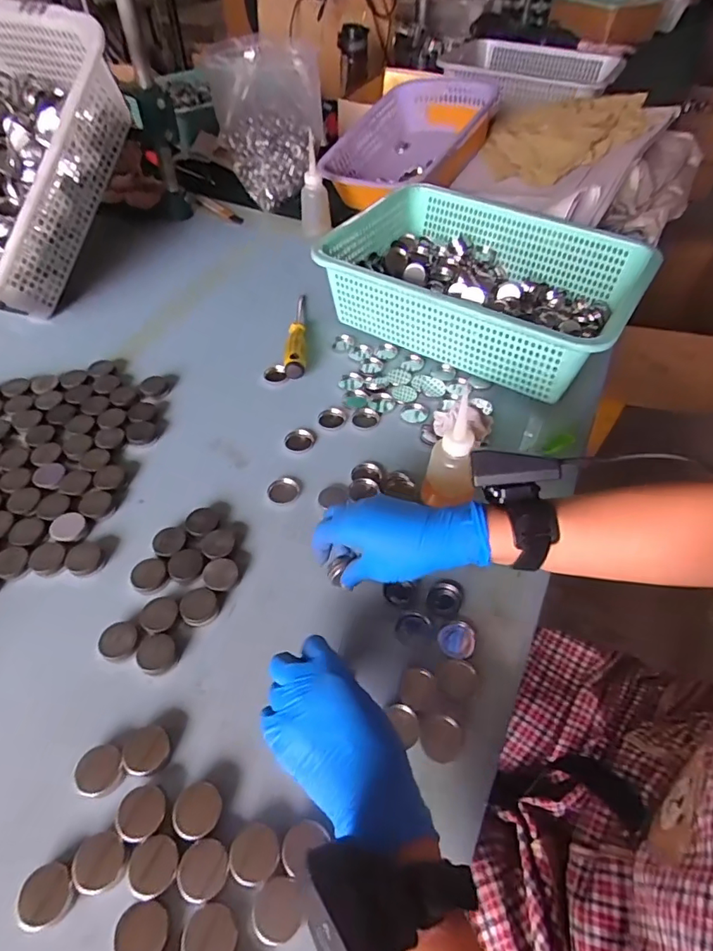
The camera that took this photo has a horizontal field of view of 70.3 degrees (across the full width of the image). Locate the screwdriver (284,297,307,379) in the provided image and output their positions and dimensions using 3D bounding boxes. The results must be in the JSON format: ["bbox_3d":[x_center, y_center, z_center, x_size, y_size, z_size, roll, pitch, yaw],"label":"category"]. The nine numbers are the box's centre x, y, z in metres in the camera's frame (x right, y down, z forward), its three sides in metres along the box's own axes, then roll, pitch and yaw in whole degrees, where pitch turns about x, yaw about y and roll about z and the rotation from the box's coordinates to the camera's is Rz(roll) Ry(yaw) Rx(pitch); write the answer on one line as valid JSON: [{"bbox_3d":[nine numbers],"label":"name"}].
[{"bbox_3d":[-0.085,-0.198,0.712,0.028,0.025,0.163,-2,51,-5],"label":"screwdriver"}]

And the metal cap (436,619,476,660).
[{"bbox_3d":[0.090,0.145,0.452,0.031,0.009,0.032,2,51,-2],"label":"metal cap"}]

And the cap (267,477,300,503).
[{"bbox_3d":[-0.080,0.016,0.553,0.034,0.005,0.028,-26,57,-22],"label":"cap"}]

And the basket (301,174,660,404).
[{"bbox_3d":[0.167,-0.270,0.718,0.404,0.118,0.296,28,55,18],"label":"basket"}]

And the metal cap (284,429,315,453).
[{"bbox_3d":[-0.067,-0.040,0.601,0.035,0.012,0.032,2,51,-2],"label":"metal cap"}]

